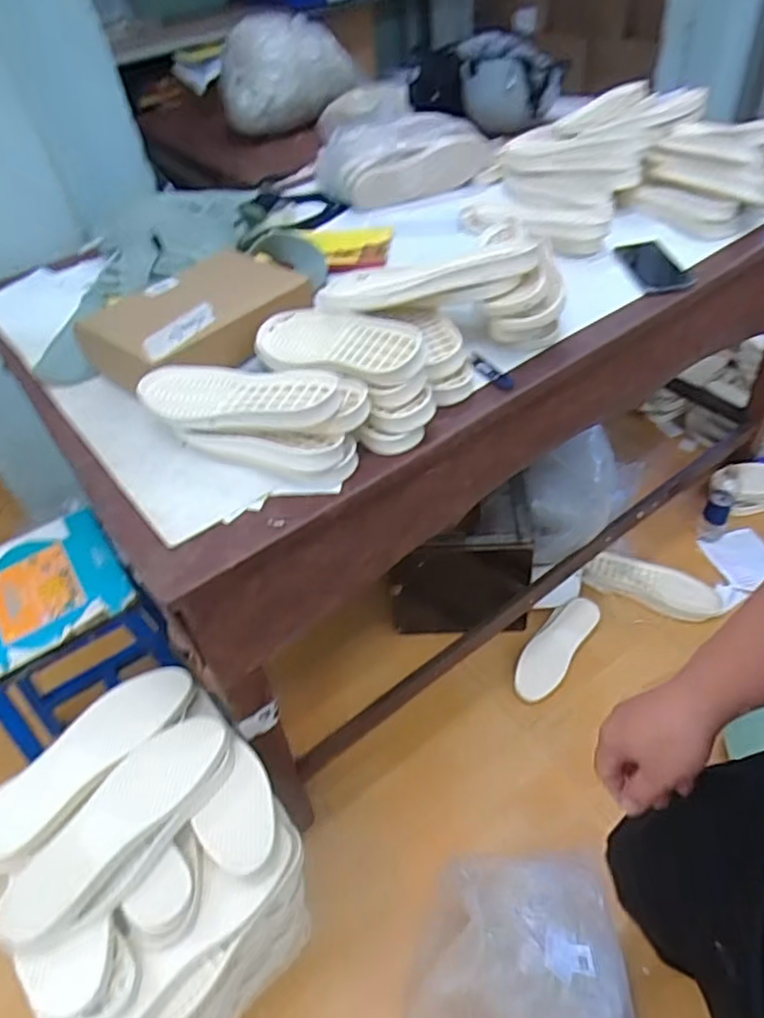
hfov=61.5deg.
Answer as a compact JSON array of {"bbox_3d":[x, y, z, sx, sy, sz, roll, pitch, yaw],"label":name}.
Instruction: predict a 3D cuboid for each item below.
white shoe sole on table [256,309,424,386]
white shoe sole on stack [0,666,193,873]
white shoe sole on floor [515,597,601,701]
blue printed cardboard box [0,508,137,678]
[{"bbox_3d":[-0.062,-0.214,0.828,0.274,0.024,0.099,19,68,38],"label":"white shoe sole on table"},{"bbox_3d":[-0.393,0.324,0.840,0.108,0.028,0.305,36,56,18],"label":"white shoe sole on stack"},{"bbox_3d":[0.373,0.292,1.373,0.088,0.019,0.272,27,55,30],"label":"white shoe sole on floor"},{"bbox_3d":[-0.548,0.124,1.003,0.260,0.022,0.253,-31,49,-21],"label":"blue printed cardboard box"}]

